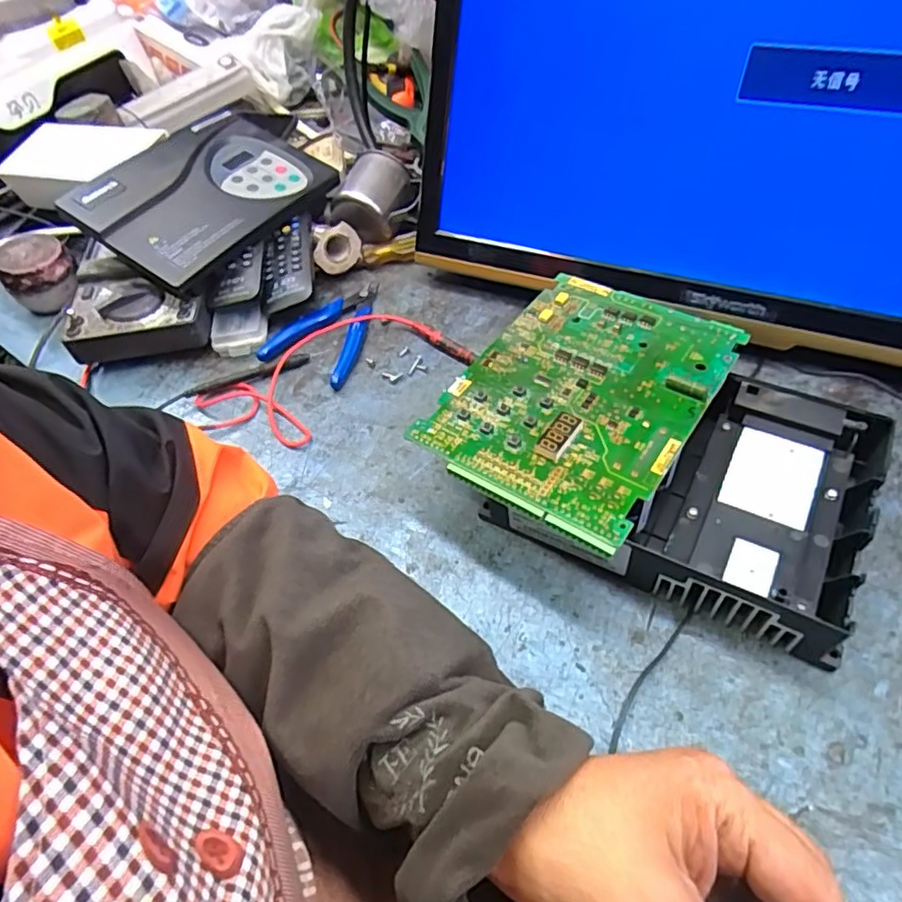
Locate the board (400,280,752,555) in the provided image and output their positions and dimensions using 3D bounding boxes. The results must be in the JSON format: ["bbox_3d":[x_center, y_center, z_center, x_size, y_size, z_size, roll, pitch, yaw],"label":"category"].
[{"bbox_3d":[0.081,-0.041,0.379,0.138,0.019,0.194,29,62,22],"label":"board"}]

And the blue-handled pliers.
[{"bbox_3d":[-0.097,-0.108,0.516,0.079,0.011,0.117,22,60,19],"label":"blue-handled pliers"}]

